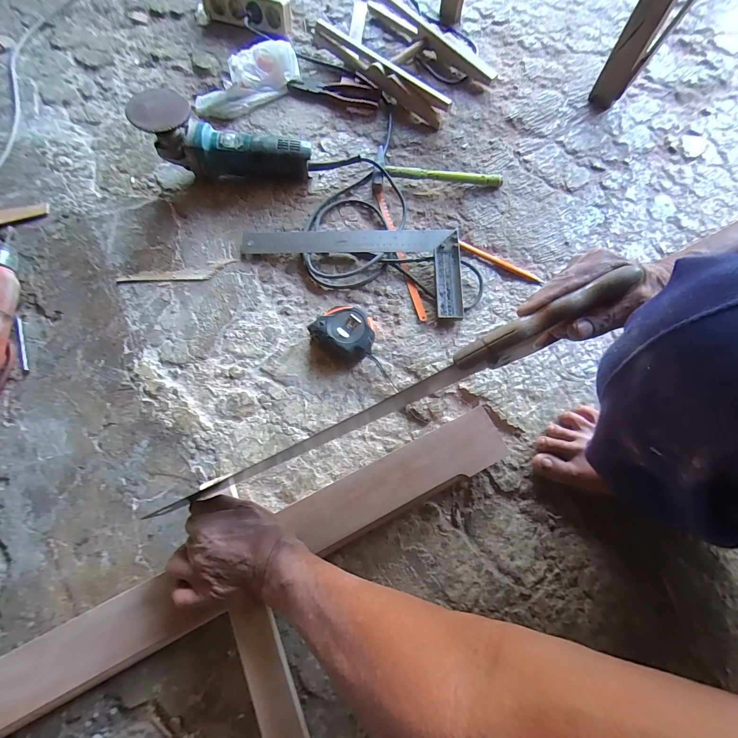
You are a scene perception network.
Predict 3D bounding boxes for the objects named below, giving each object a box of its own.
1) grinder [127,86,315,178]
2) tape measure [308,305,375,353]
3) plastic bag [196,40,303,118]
[{"bbox_3d":[-0.240,-0.377,0.564,0.267,0.081,0.078,6,70,-17],"label":"grinder"},{"bbox_3d":[-0.033,-0.057,0.491,0.089,0.041,0.066,22,71,6],"label":"tape measure"},{"bbox_3d":[-0.245,-0.579,0.671,0.230,0.067,0.087,-34,75,0],"label":"plastic bag"}]

